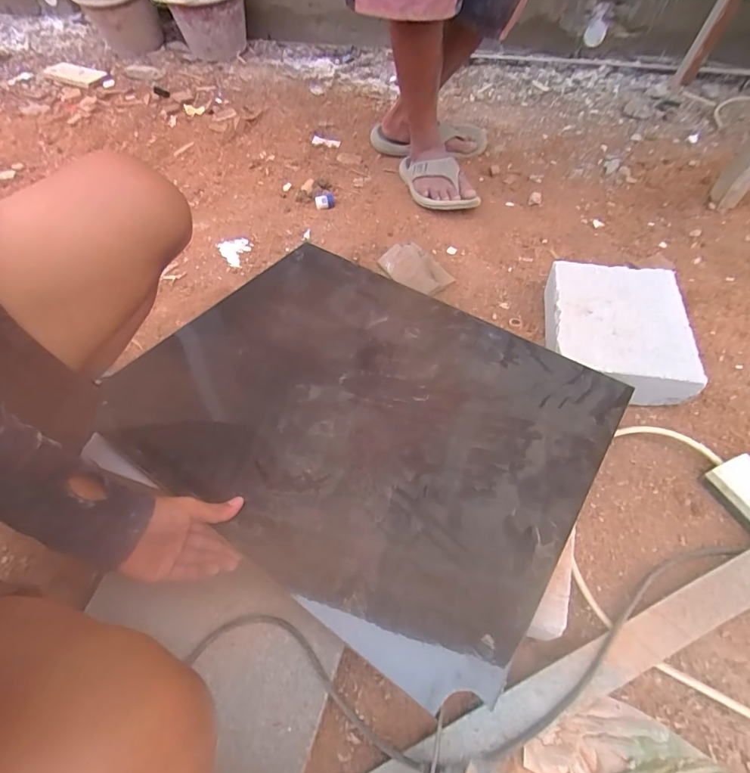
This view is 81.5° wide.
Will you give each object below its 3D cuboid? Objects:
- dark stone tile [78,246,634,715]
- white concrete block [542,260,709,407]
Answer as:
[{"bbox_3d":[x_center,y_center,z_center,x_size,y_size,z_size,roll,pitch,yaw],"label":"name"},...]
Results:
[{"bbox_3d":[-0.030,0.016,0.587,0.588,0.020,0.464,26,56,22],"label":"dark stone tile"},{"bbox_3d":[0.377,-0.097,0.704,0.205,0.075,0.254,10,55,8],"label":"white concrete block"}]

